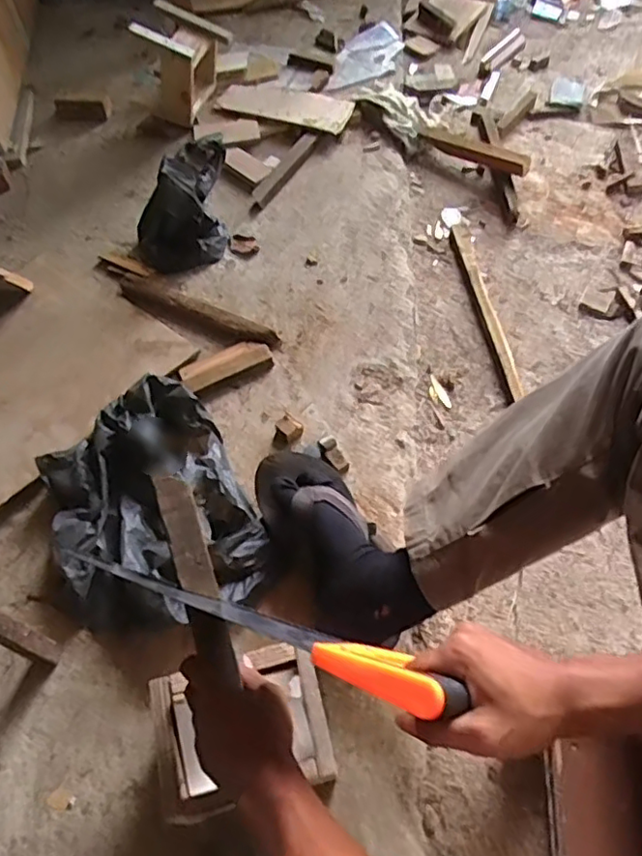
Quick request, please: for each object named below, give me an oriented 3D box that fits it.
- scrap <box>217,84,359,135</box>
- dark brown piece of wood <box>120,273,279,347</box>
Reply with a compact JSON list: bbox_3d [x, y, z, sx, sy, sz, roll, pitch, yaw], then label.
[{"bbox_3d":[-0.071,-0.669,1.256,0.274,0.022,0.124,17,58,16],"label":"scrap"},{"bbox_3d":[-0.203,-0.184,0.984,0.281,0.022,0.055,24,62,14],"label":"dark brown piece of wood"}]

